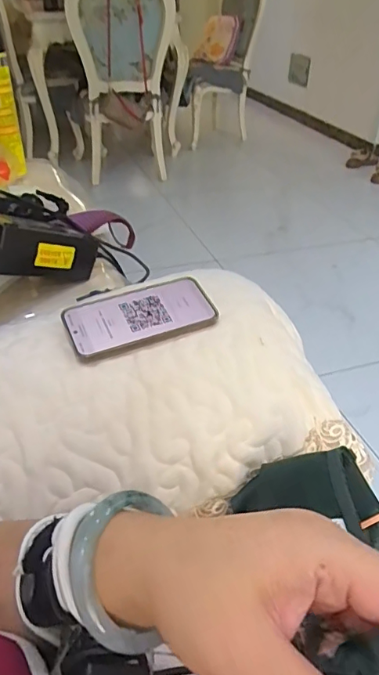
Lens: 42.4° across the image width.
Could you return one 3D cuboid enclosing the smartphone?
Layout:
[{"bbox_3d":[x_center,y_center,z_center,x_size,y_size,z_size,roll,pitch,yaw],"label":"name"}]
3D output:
[{"bbox_3d":[-0.050,-0.024,0.501,0.147,0.013,0.075,-20,56,-17],"label":"smartphone"}]

